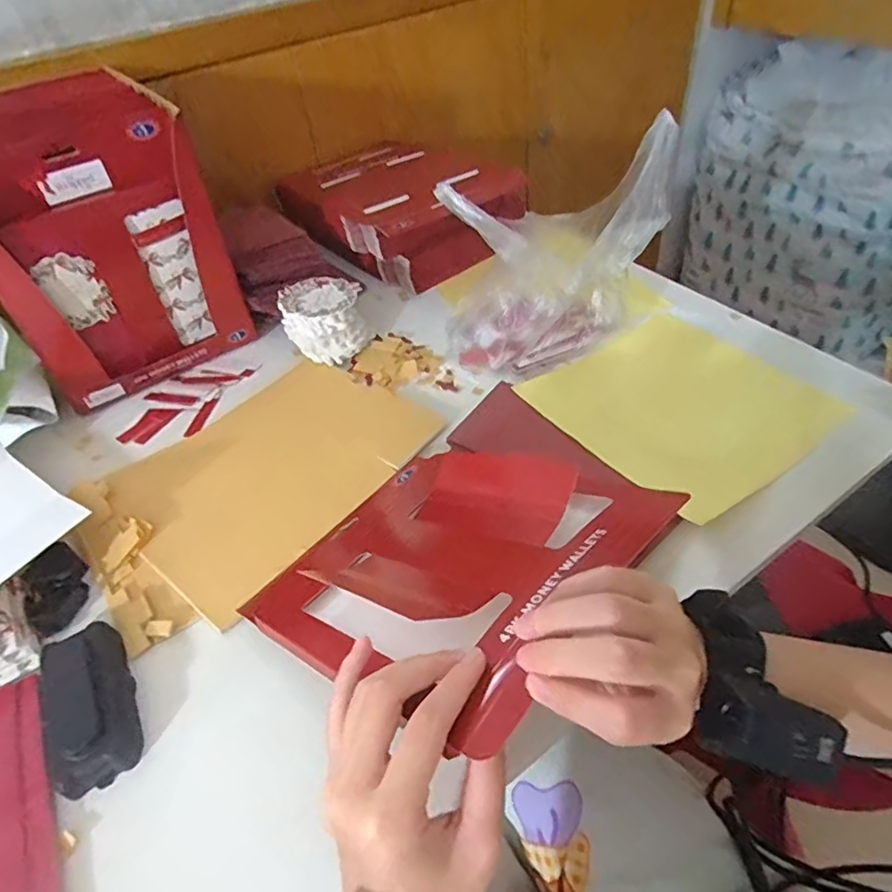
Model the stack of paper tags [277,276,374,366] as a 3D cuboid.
[{"bbox_3d":[-0.128,-0.134,0.630,0.084,0.068,0.068,-19,46,-11],"label":"stack of paper tags"}]

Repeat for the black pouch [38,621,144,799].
[{"bbox_3d":[-0.238,0.169,0.389,0.052,0.022,0.107,-28,48,-19],"label":"black pouch"}]

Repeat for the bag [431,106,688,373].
[{"bbox_3d":[0.099,-0.178,0.559,0.187,0.191,0.132,7,47,14],"label":"bag"}]

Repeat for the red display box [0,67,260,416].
[{"bbox_3d":[-0.341,-0.204,0.586,0.194,0.244,0.144,-31,49,-21],"label":"red display box"}]

